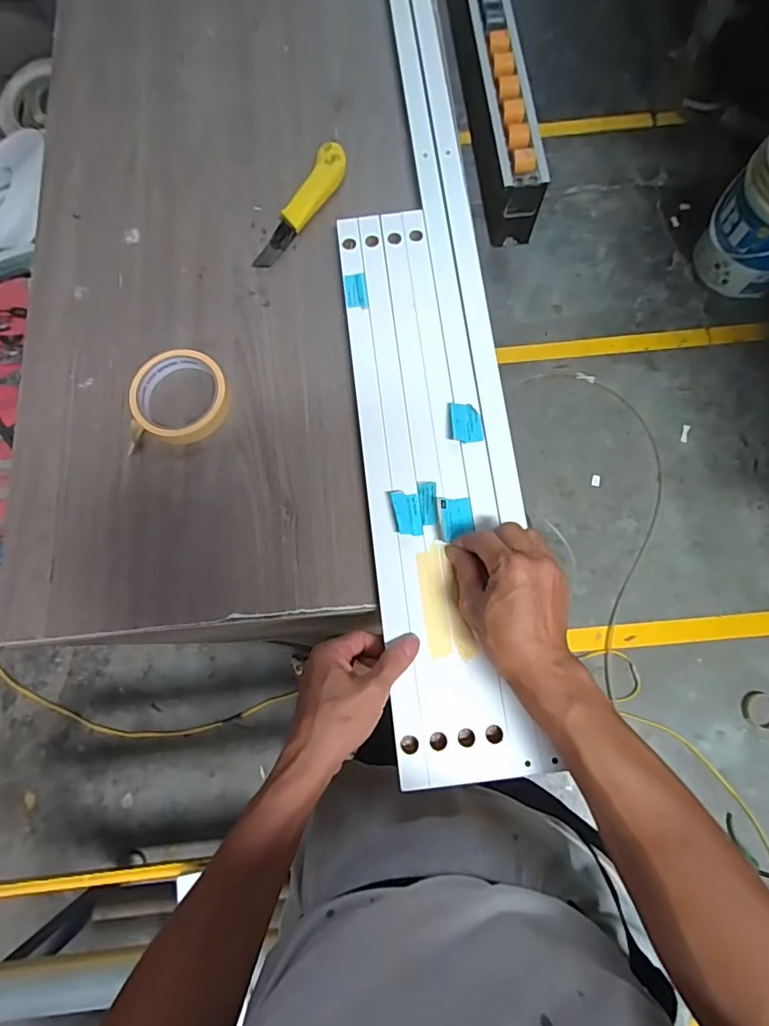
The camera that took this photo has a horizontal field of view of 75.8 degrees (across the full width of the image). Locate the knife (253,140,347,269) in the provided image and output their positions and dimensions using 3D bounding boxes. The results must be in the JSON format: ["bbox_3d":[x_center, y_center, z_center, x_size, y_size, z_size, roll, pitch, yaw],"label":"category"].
[{"bbox_3d":[-0.088,-0.345,0.556,0.040,0.019,0.170,26,79,7],"label":"knife"}]

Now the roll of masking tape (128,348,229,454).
[{"bbox_3d":[-0.206,-0.118,0.497,0.094,0.022,0.100,0,77,1],"label":"roll of masking tape"}]

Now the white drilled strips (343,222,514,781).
[{"bbox_3d":[0.028,-0.050,0.464,0.094,0.009,0.548,-7,75,0],"label":"white drilled strips"}]

